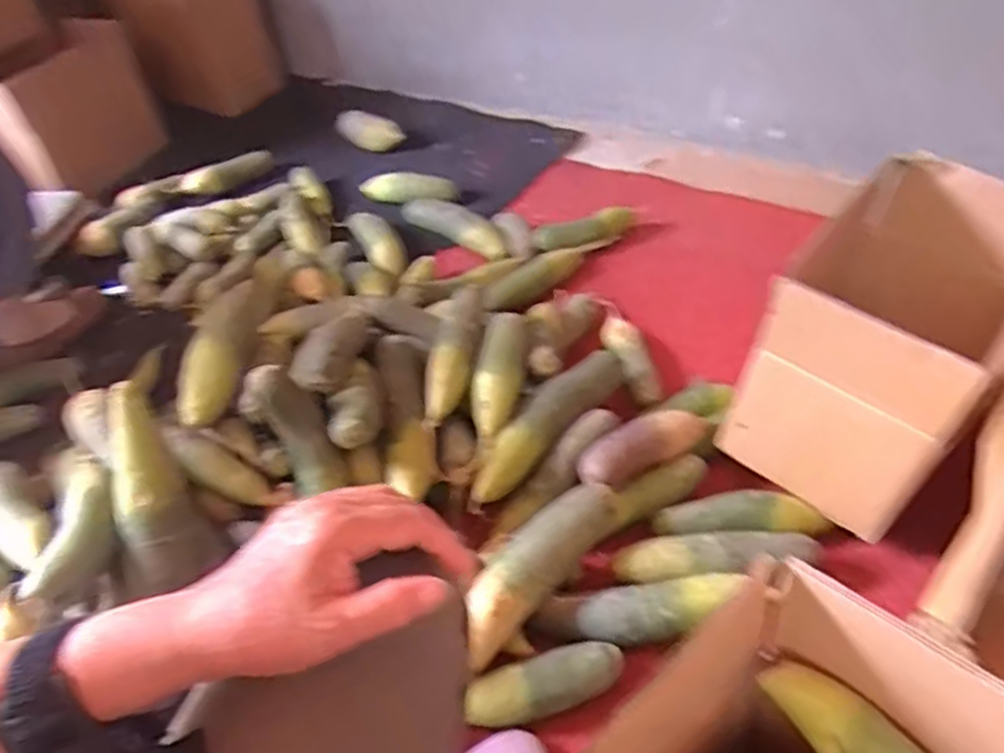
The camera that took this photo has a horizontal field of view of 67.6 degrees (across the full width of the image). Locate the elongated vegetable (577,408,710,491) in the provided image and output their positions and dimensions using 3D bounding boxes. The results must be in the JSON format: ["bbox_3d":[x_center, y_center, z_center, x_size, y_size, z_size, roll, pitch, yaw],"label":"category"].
[{"bbox_3d":[0.171,0.087,0.917,0.182,0.049,0.053,-25,48,-18],"label":"elongated vegetable"}]

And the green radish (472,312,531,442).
[{"bbox_3d":[0.001,-0.011,0.950,0.048,0.063,0.201,7,46,14],"label":"green radish"}]

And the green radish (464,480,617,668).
[{"bbox_3d":[0.038,0.204,0.818,0.232,0.063,0.067,-36,51,-26],"label":"green radish"}]

